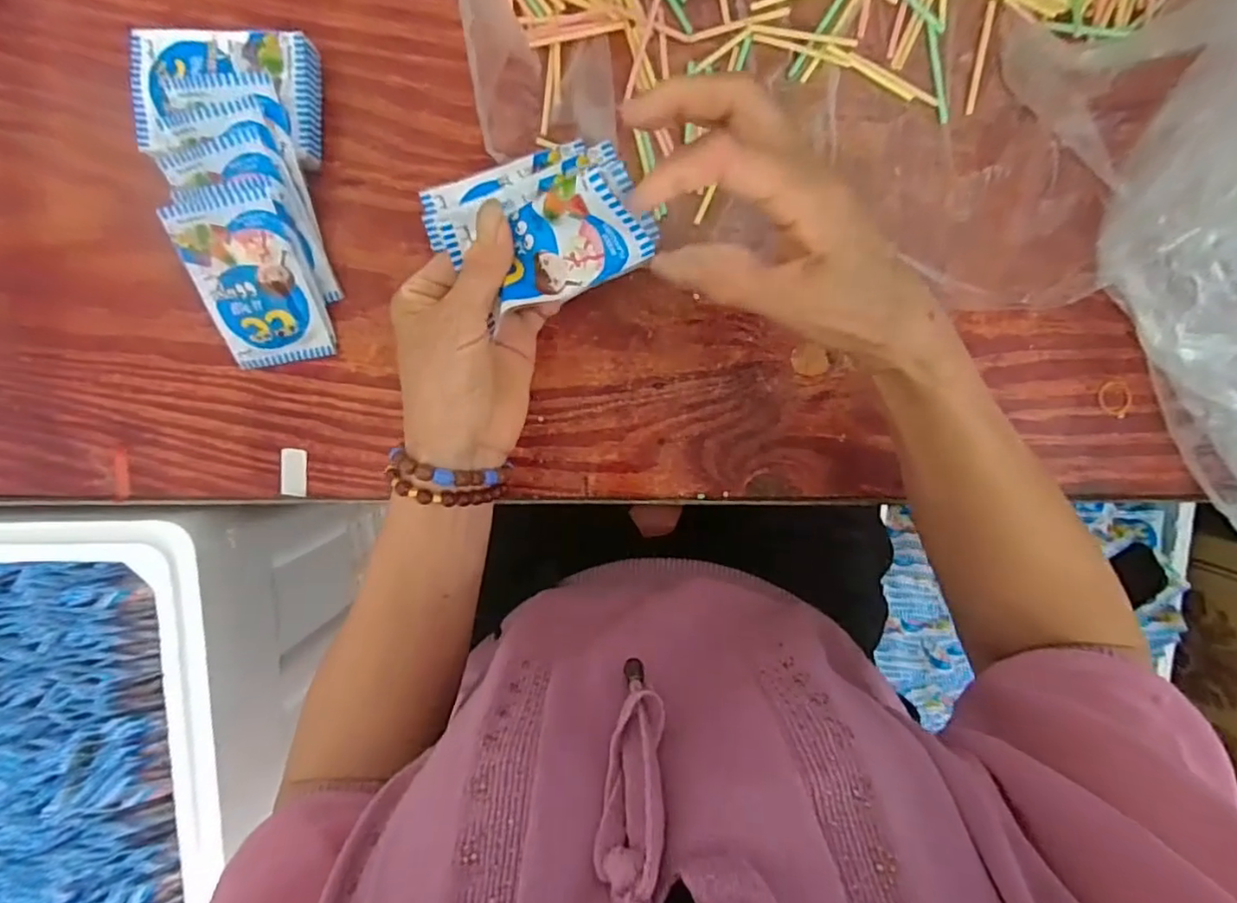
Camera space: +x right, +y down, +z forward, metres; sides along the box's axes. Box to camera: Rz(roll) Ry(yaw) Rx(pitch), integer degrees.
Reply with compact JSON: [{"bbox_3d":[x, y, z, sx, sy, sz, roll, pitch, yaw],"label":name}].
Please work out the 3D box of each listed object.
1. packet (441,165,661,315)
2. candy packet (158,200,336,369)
[{"bbox_3d":[-0.036,-0.092,0.278,0.098,0.011,0.045,-4,121,33],"label":"packet"},{"bbox_3d":[-0.227,-0.103,0.386,0.064,0.007,0.100,-11,119,0],"label":"candy packet"}]

